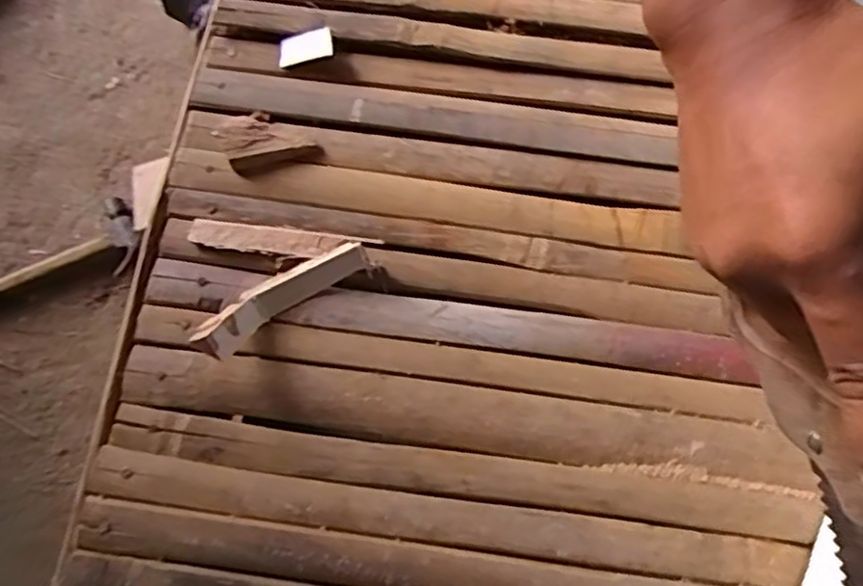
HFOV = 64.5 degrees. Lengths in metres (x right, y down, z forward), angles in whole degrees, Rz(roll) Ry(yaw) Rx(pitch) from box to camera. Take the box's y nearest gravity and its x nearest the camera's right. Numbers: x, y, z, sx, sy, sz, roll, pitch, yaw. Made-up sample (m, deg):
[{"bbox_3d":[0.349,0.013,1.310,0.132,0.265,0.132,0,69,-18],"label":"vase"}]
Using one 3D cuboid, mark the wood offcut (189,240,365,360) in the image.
[{"bbox_3d":[-0.075,-0.001,0.334,0.088,0.030,0.025,-39,77,-12],"label":"wood offcut"}]

